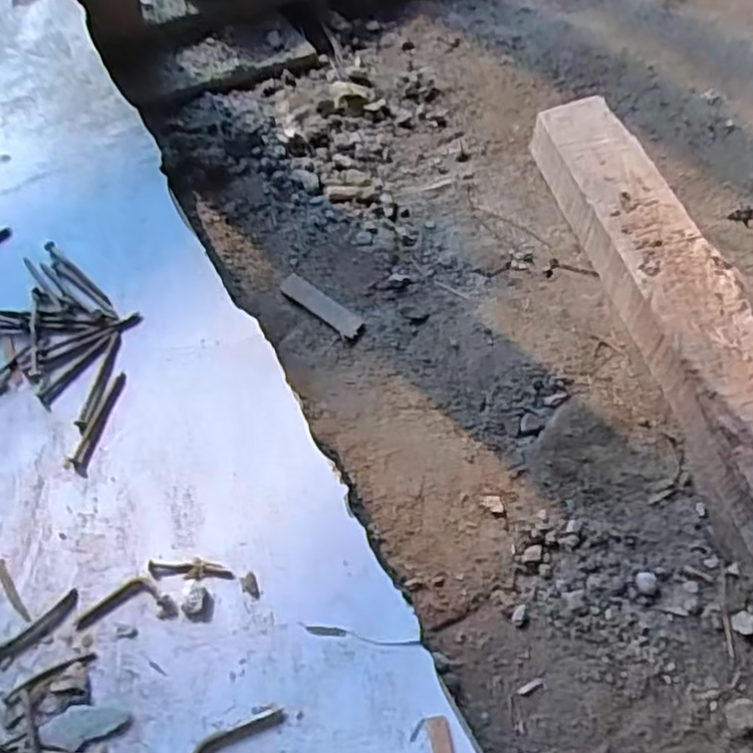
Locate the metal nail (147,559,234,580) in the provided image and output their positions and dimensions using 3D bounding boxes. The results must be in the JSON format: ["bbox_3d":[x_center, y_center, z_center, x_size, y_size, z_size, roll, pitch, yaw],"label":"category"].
[{"bbox_3d":[-0.081,0.083,0.320,0.036,0.004,0.009,-1,53,-3],"label":"metal nail"}]

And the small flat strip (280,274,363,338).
[{"bbox_3d":[-0.034,-0.044,0.446,0.060,0.004,0.014,36,60,22],"label":"small flat strip"}]

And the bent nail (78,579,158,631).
[{"bbox_3d":[-0.111,0.096,0.312,0.034,0.004,0.010,-22,57,-18],"label":"bent nail"}]

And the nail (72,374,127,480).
[{"bbox_3d":[-0.133,0.022,0.353,0.009,0.012,0.051,12,54,7],"label":"nail"}]

